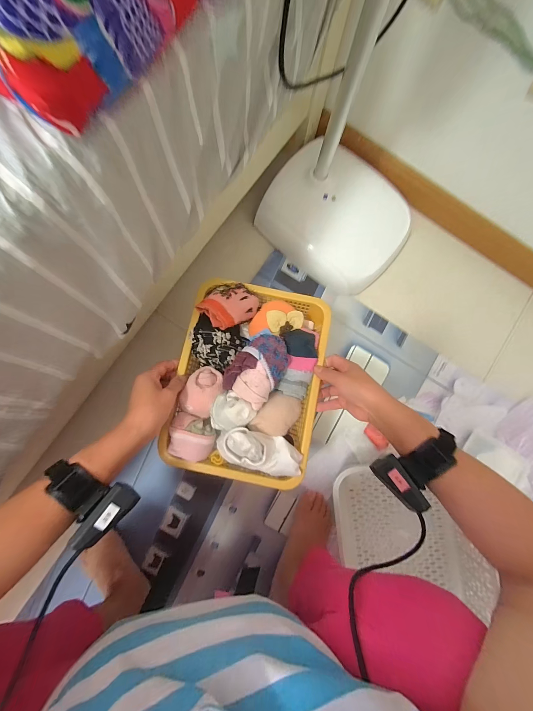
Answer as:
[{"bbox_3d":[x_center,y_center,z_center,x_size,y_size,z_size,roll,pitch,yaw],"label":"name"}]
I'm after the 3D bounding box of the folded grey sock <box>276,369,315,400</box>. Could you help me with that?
[{"bbox_3d":[0.047,0.046,0.437,0.049,0.026,0.044,15,81,4],"label":"folded grey sock"}]

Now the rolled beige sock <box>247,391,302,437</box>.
[{"bbox_3d":[0.017,0.092,0.411,0.054,0.030,0.075,35,83,7],"label":"rolled beige sock"}]

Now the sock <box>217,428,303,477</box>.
[{"bbox_3d":[-0.004,0.140,0.379,0.128,0.041,0.052,23,81,-16],"label":"sock"}]

